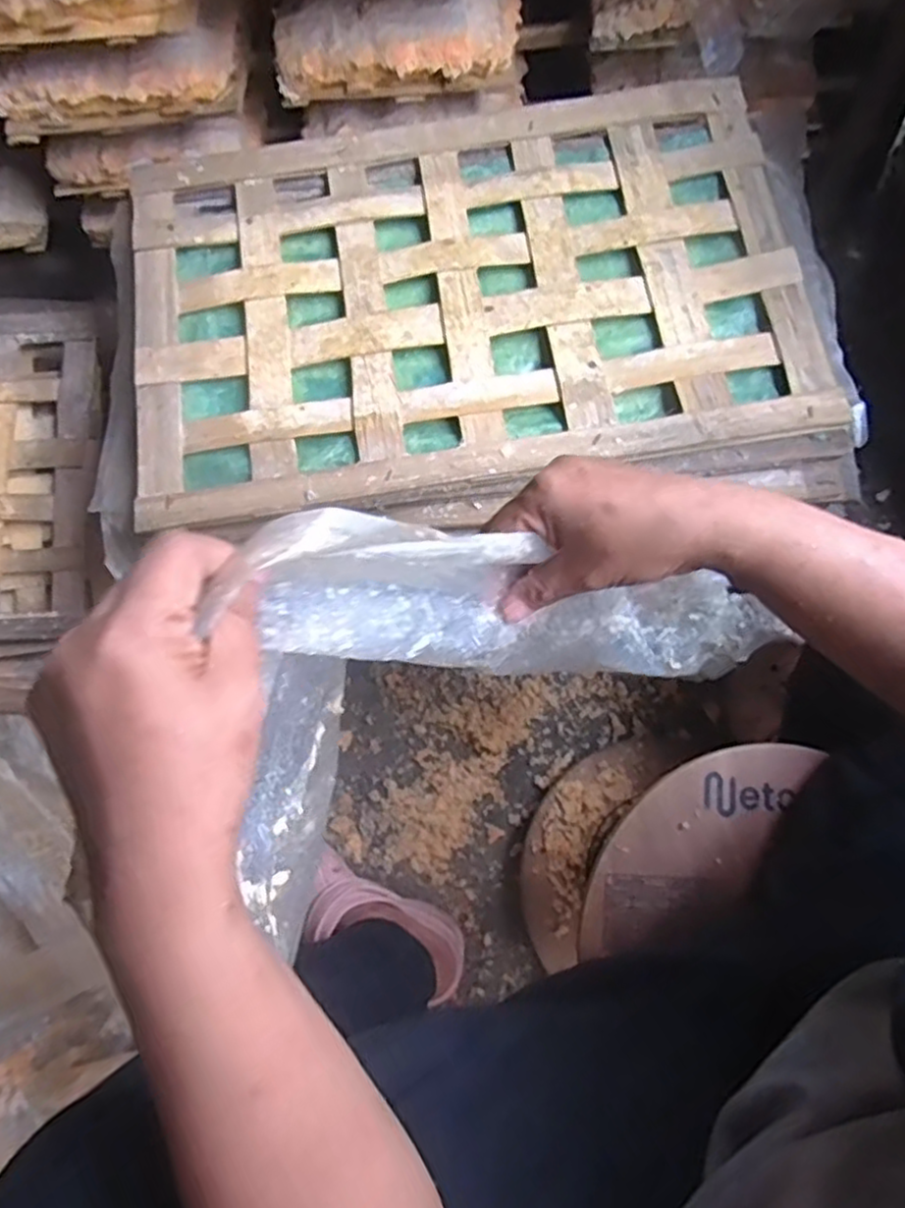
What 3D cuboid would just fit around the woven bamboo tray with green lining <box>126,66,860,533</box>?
[{"bbox_3d":[0.016,-0.257,0.589,0.546,0.029,0.361,-9,75,-1],"label":"woven bamboo tray with green lining"}]

